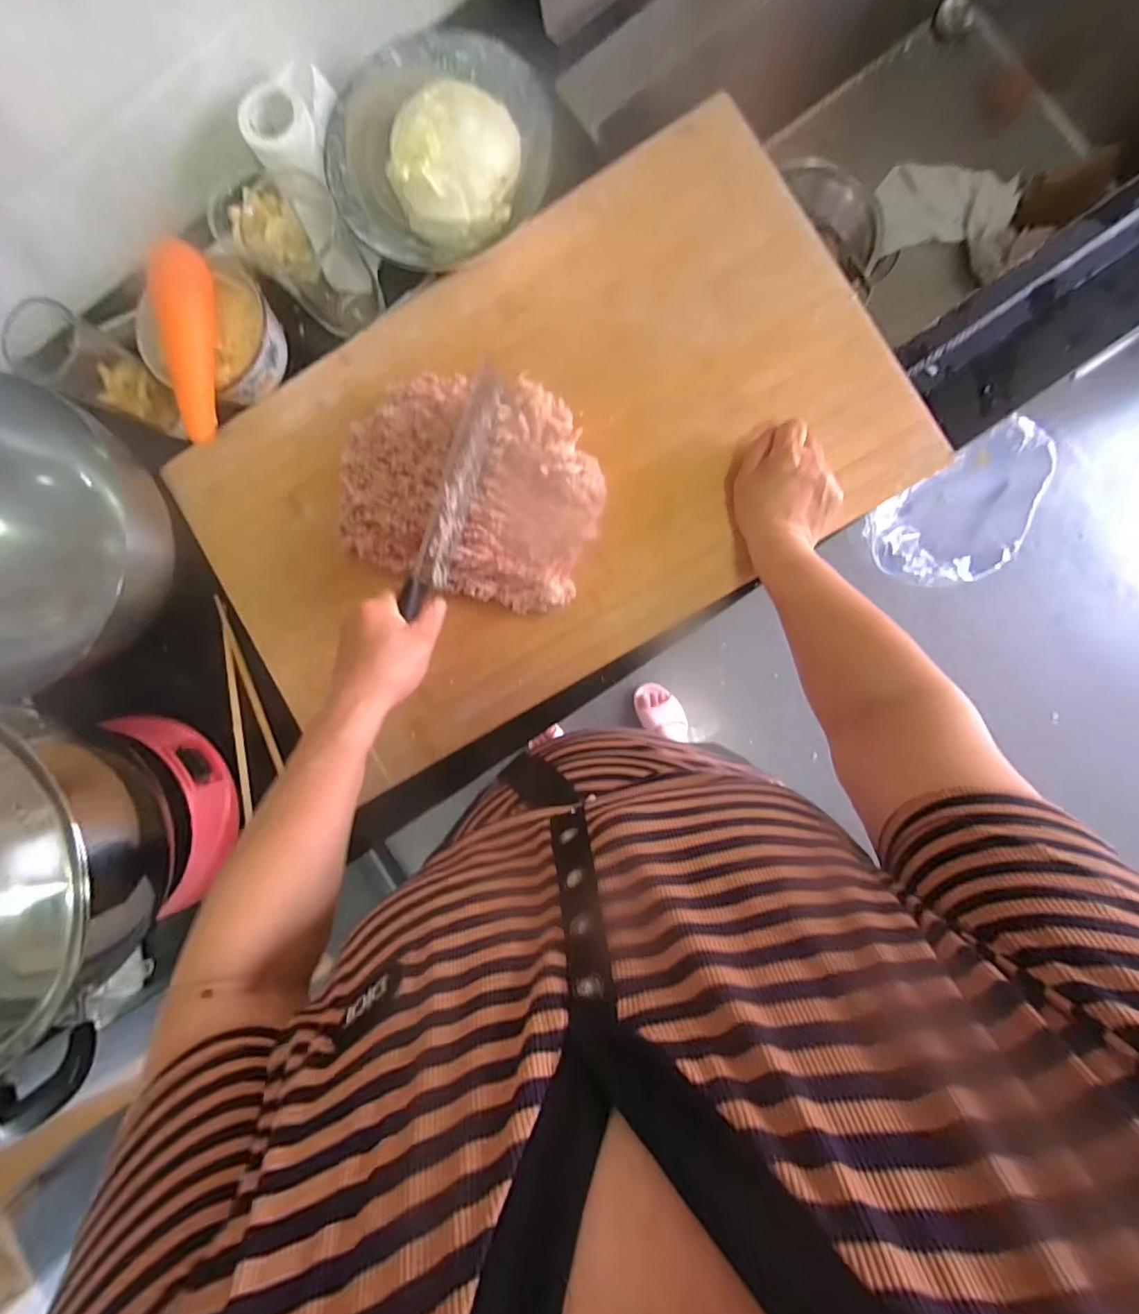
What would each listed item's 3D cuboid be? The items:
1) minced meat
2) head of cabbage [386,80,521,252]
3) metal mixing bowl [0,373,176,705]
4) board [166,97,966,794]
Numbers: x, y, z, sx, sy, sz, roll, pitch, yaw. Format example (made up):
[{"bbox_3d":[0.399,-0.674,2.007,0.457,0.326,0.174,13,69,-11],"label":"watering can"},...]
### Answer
[{"bbox_3d":[-0.089,-0.156,0.493,0.231,0.037,0.186,17,93,5],"label":"minced meat"},{"bbox_3d":[-0.094,-0.406,0.443,0.105,0.070,0.078,-14,89,6],"label":"head of cabbage"},{"bbox_3d":[-0.495,-0.106,0.468,0.246,0.081,0.230,0,91,6],"label":"metal mixing bowl"},{"bbox_3d":[-0.034,-0.176,0.503,0.631,0.019,0.386,-30,88,6],"label":"board"}]

